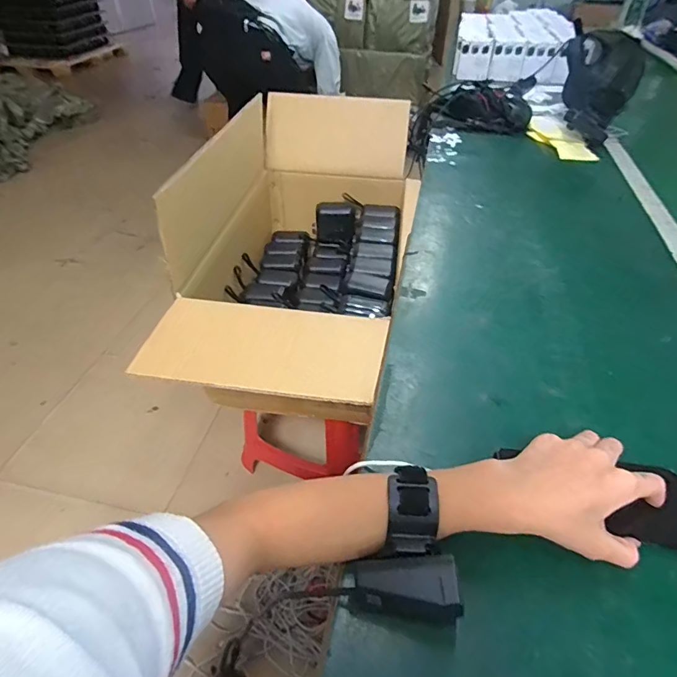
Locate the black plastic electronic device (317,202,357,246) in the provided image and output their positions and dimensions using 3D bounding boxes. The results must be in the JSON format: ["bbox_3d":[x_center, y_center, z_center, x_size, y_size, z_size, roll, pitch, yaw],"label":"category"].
[{"bbox_3d":[-0.005,-0.270,1.044,0.090,0.098,0.029,2,43,3],"label":"black plastic electronic device"}]

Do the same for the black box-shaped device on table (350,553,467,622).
[{"bbox_3d":[0.046,0.168,0.300,0.070,0.020,0.032,-6,41,16],"label":"black box-shaped device on table"}]

